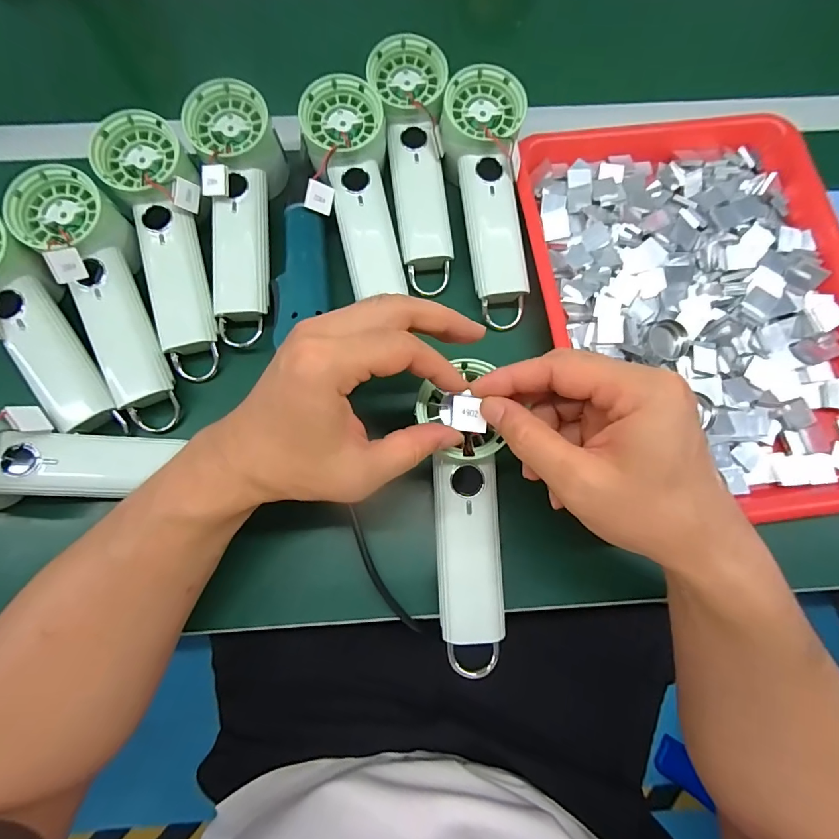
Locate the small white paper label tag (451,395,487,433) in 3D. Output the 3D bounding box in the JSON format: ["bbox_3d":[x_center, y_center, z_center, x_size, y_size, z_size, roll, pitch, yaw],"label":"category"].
[{"bbox_3d":[0.029,-0.003,0.244,0.019,0.004,0.020,5,96,7],"label":"small white paper label tag"}]

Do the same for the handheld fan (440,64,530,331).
[{"bbox_3d":[0.056,-0.172,0.339,0.059,0.030,0.192,-7,90,-2],"label":"handheld fan"}]

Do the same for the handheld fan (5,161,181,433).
[{"bbox_3d":[-0.226,-0.085,0.305,0.063,0.047,0.197,-23,92,-6],"label":"handheld fan"}]

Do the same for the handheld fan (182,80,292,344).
[{"bbox_3d":[-0.140,-0.156,0.337,0.062,0.048,0.198,-3,89,-1],"label":"handheld fan"}]

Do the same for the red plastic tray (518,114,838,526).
[{"bbox_3d":[0.224,-0.093,0.335,0.234,0.024,0.334,-9,76,-3],"label":"red plastic tray"}]

